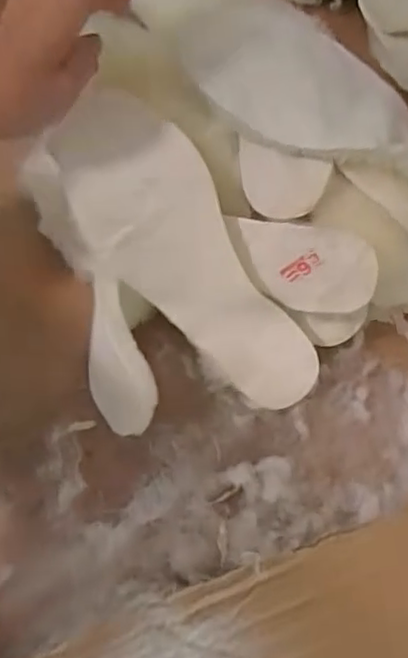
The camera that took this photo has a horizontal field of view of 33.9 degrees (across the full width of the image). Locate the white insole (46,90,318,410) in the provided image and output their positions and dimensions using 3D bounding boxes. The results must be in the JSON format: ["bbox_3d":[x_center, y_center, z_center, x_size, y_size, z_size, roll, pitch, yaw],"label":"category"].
[{"bbox_3d":[-0.014,-0.047,0.478,0.092,0.045,0.252,-40,100,-16],"label":"white insole"}]

